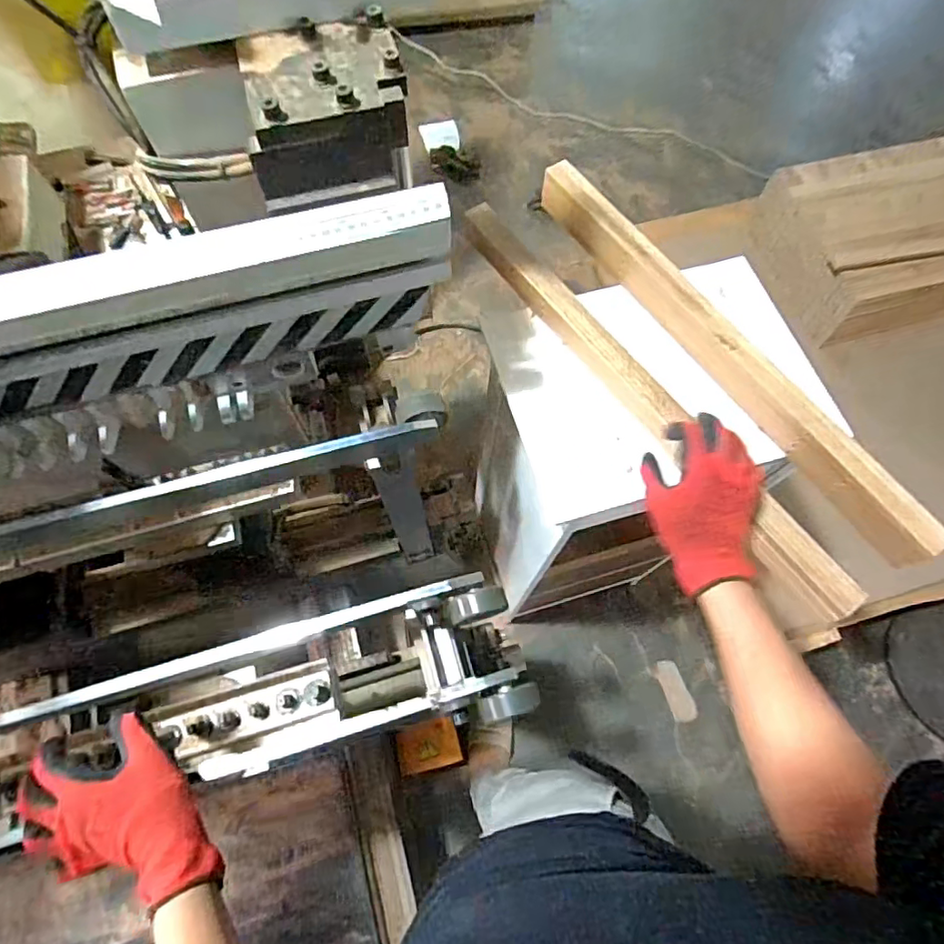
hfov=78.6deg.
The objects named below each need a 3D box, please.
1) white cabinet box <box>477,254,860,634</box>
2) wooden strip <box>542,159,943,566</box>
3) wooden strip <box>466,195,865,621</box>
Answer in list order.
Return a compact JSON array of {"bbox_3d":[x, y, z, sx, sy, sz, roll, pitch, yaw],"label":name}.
[{"bbox_3d":[0.234,0.020,1.087,0.403,0.761,0.300,-16,69,-8],"label":"white cabinet box"},{"bbox_3d":[0.302,-0.157,0.715,0.042,0.065,0.632,-33,72,-14],"label":"wooden strip"},{"bbox_3d":[0.195,-0.100,0.691,0.046,0.046,0.640,-33,73,-14],"label":"wooden strip"}]

